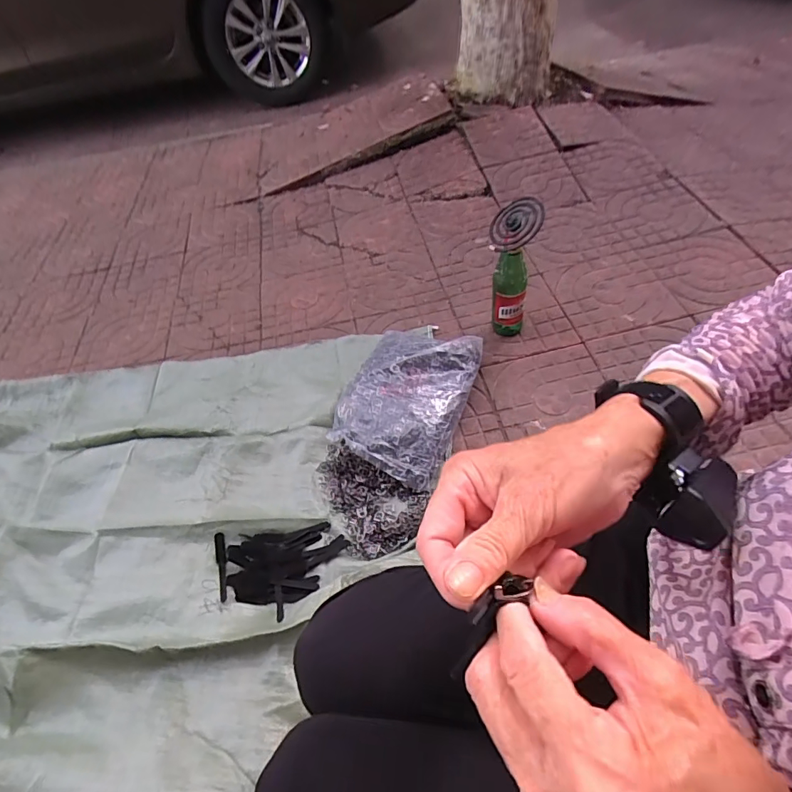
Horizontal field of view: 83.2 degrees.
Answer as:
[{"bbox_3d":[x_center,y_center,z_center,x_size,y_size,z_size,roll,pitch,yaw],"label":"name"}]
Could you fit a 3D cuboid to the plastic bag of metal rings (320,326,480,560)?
[{"bbox_3d":[0.023,-0.005,0.930,0.240,0.067,0.350,17,56,18],"label":"plastic bag of metal rings"}]

